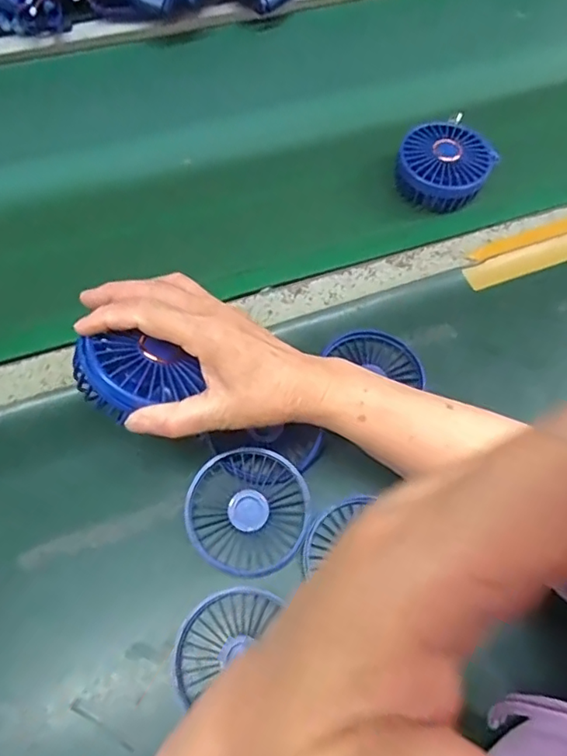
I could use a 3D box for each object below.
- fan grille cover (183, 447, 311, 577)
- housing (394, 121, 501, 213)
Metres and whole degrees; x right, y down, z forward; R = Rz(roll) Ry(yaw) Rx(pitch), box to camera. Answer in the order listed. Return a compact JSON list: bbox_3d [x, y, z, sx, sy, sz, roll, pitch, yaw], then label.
[{"bbox_3d":[-0.026,0.096,0.401,0.085,0.024,0.084,26,64,12],"label":"fan grille cover"},{"bbox_3d":[0.156,-0.207,0.540,0.085,0.042,0.087,1,62,-1],"label":"housing"}]

